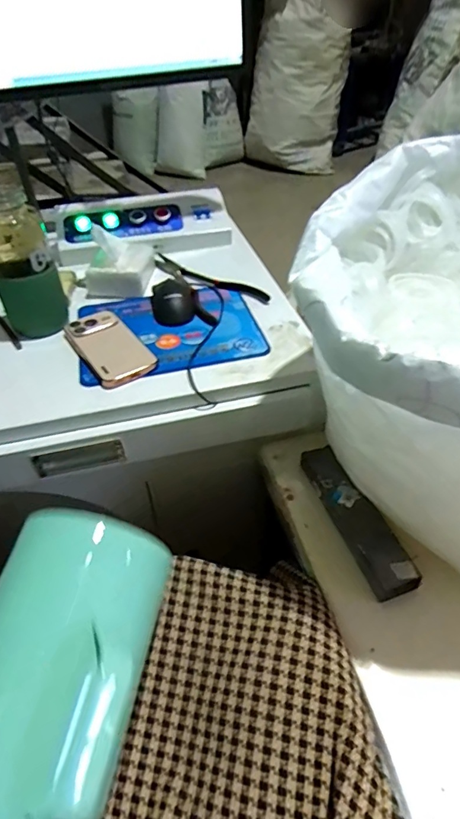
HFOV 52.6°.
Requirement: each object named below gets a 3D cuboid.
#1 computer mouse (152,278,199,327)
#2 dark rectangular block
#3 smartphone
[{"bbox_3d":[-0.088,-0.169,0.721,0.067,0.034,0.103,-9,43,-7],"label":"computer mouse"},{"bbox_3d":[0.146,0.124,0.556,0.052,0.025,0.199,-15,44,-13],"label":"dark rectangular block"},{"bbox_3d":[-0.169,-0.088,0.640,0.077,0.016,0.160,-33,49,-17],"label":"smartphone"}]

